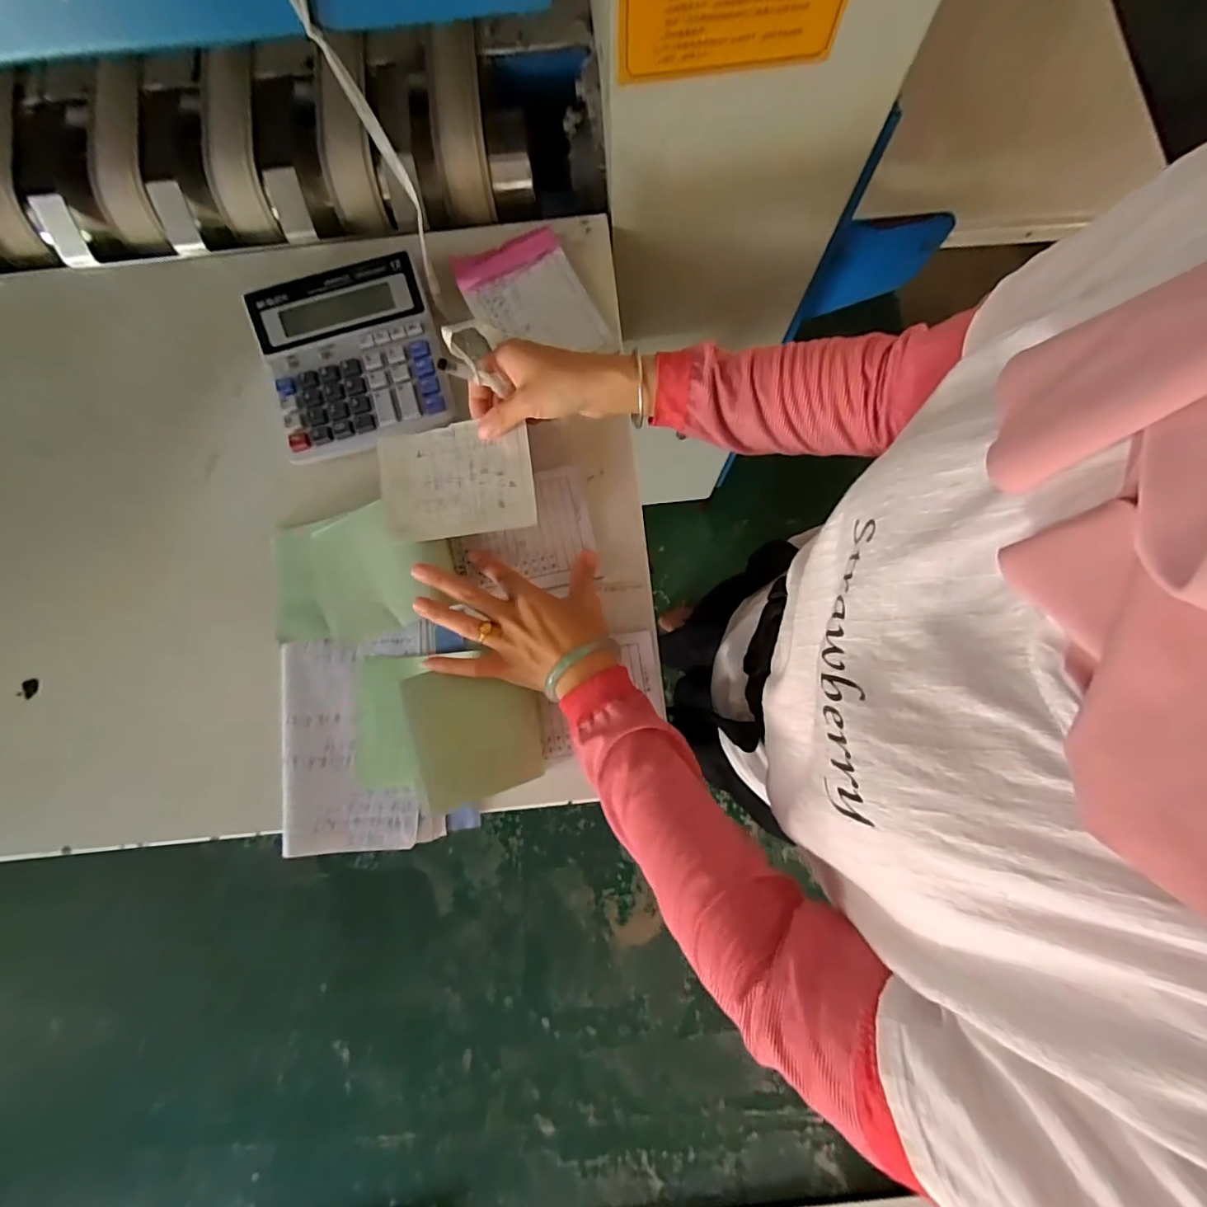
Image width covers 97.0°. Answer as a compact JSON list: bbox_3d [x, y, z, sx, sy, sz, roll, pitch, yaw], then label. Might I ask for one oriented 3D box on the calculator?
[{"bbox_3d":[-0.231,-0.224,0.485,0.153,0.028,0.159,-16,79,-3],"label":"calculator"}]

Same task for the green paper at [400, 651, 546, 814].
[{"bbox_3d":[-0.098,0.090,0.412,0.095,0.008,0.111,-10,69,-22],"label":"green paper"}]

